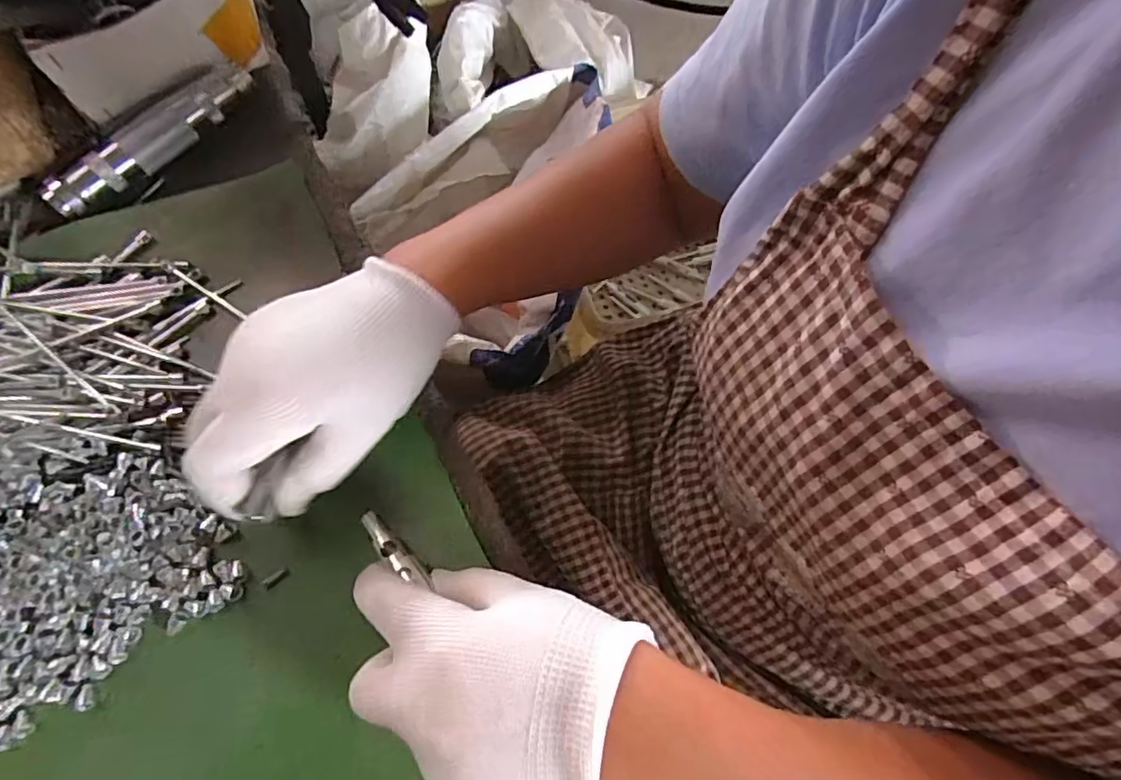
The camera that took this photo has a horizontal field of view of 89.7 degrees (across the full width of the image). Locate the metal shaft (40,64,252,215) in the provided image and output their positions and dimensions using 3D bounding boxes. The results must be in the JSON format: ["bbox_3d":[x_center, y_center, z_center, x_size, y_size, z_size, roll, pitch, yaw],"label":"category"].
[{"bbox_3d":[-0.254,-0.158,0.352,0.022,0.017,0.138,37,72,11],"label":"metal shaft"}]

